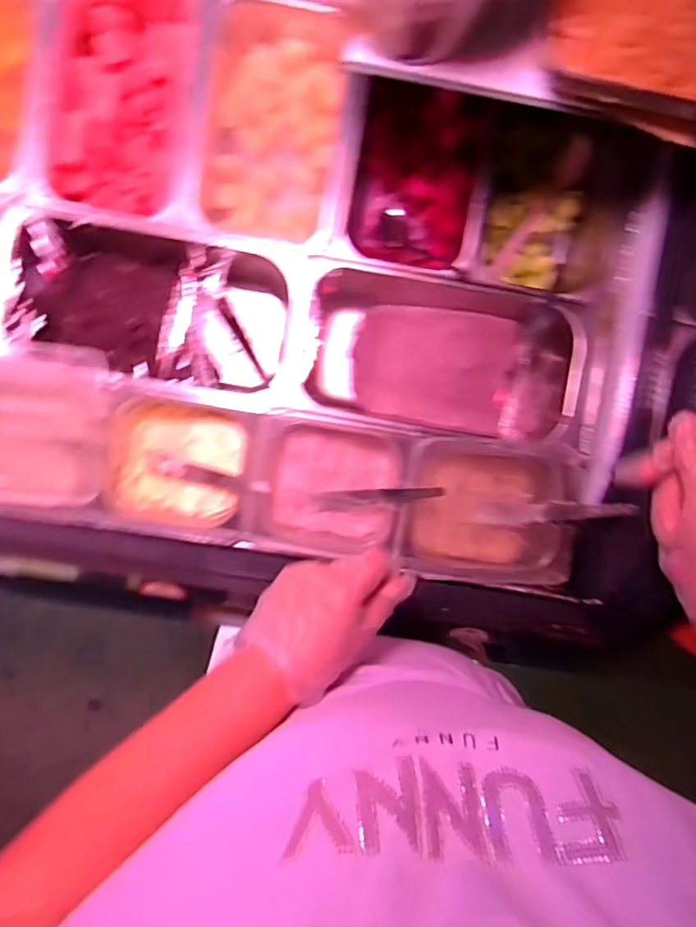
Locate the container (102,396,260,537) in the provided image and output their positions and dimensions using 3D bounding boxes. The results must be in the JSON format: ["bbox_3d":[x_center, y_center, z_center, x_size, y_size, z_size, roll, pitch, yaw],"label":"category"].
[{"bbox_3d":[-0.192,0.001,0.643,0.178,0.083,0.151,9,94,-5],"label":"container"}]

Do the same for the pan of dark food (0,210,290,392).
[{"bbox_3d":[-0.230,-0.179,0.631,0.309,0.111,0.155,8,94,-5],"label":"pan of dark food"}]

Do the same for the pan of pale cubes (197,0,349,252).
[{"bbox_3d":[-0.093,-0.360,0.627,0.145,0.099,0.225,7,94,-4],"label":"pan of pale cubes"}]

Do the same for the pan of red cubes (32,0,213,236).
[{"bbox_3d":[-0.239,-0.404,0.598,0.168,0.081,0.264,9,94,-5],"label":"pan of red cubes"}]

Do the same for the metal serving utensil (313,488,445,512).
[{"bbox_3d":[0.034,0.040,0.631,0.158,0.021,0.023,-6,95,22],"label":"metal serving utensil"}]

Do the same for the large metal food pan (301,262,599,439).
[{"bbox_3d":[0.117,-0.129,0.681,0.310,0.151,0.175,12,93,-5],"label":"large metal food pan"}]

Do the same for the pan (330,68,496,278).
[{"bbox_3d":[0.068,-0.315,0.633,0.163,0.101,0.179,9,94,-5],"label":"pan"}]

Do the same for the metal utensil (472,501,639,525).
[{"bbox_3d":[0.233,0.057,0.623,0.021,0.184,0.030,-17,97,-46],"label":"metal utensil"}]

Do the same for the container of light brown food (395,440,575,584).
[{"bbox_3d":[0.165,0.061,0.655,0.200,0.072,0.171,5,94,-4],"label":"container of light brown food"}]

